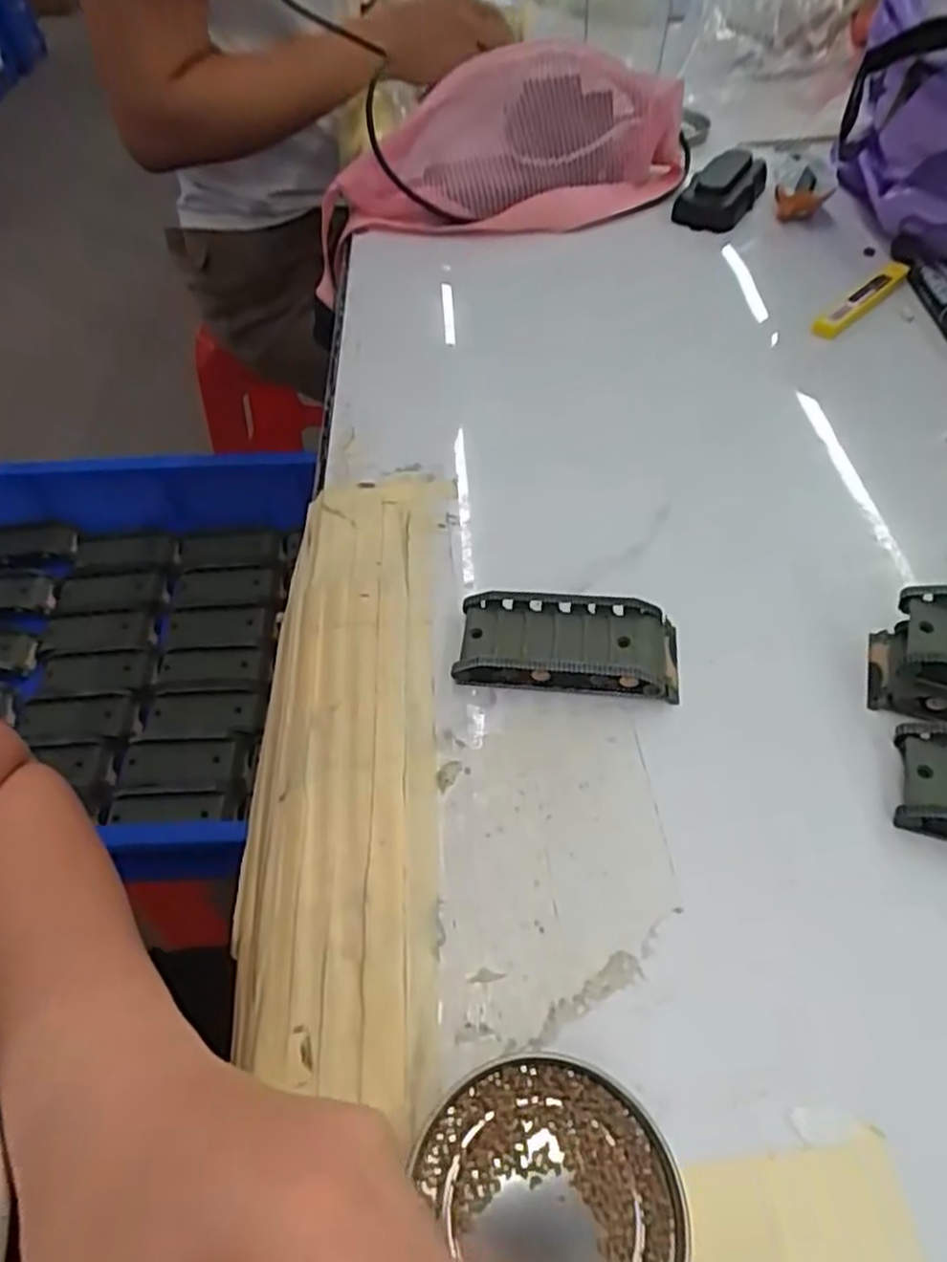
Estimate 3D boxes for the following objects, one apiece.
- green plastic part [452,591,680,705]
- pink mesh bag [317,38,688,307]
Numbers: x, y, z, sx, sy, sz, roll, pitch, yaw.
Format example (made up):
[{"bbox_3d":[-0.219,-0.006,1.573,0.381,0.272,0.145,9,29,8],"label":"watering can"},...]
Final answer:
[{"bbox_3d":[0.043,0.005,0.339,0.096,0.019,0.044,6,52,6],"label":"green plastic part"},{"bbox_3d":[0.019,-0.398,0.608,0.296,0.095,0.173,-21,54,-14],"label":"pink mesh bag"}]

